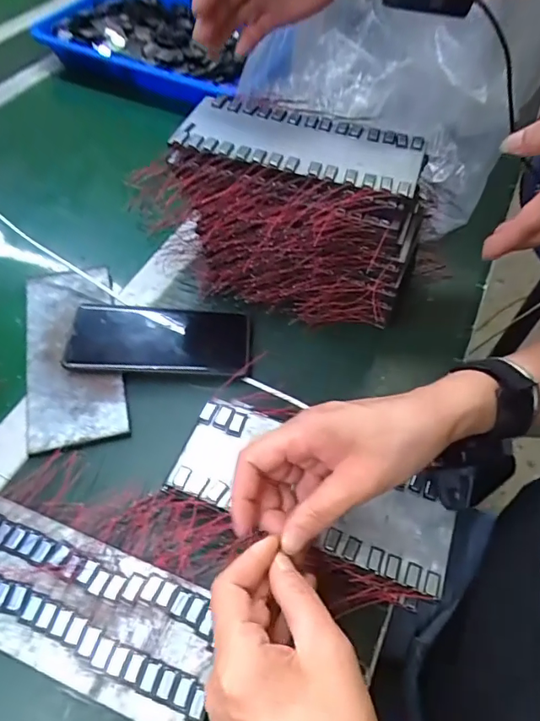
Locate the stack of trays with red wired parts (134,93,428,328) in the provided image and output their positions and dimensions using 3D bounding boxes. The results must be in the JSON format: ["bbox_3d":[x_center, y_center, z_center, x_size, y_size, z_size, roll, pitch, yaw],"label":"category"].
[{"bbox_3d":[0.017,-0.143,0.475,0.239,0.147,0.127,17,55,10],"label":"stack of trays with red wired parts"}]

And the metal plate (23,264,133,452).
[{"bbox_3d":[-0.184,-0.013,0.466,0.081,0.009,0.205,-12,55,-11],"label":"metal plate"}]

